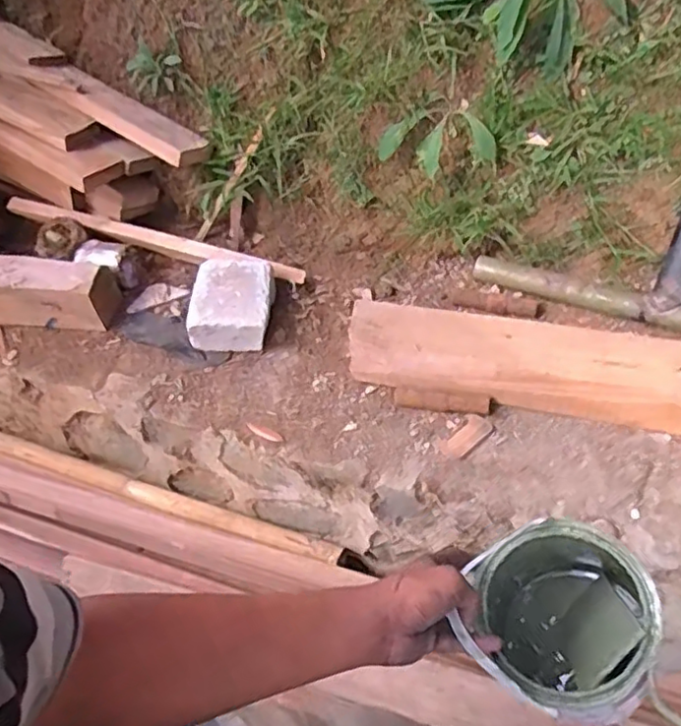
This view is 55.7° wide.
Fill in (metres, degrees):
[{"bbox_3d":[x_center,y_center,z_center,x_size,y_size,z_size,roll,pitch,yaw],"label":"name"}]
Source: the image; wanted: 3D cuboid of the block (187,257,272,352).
[{"bbox_3d":[-0.238,-0.130,1.426,0.173,0.091,0.220,0,50,3],"label":"block"}]

